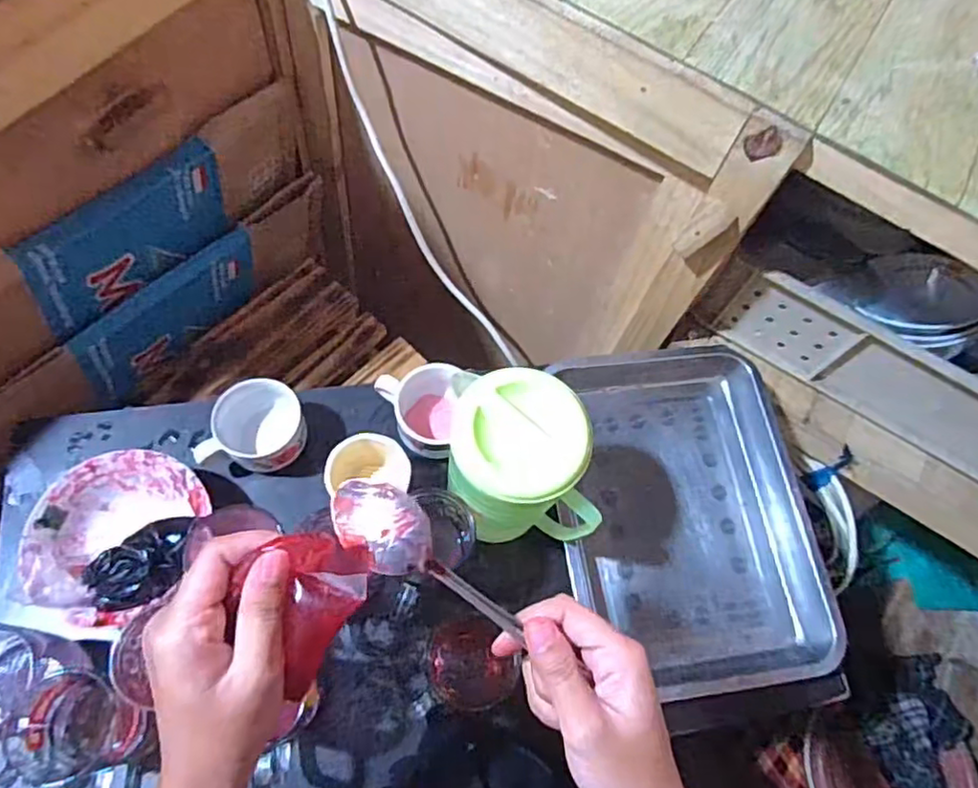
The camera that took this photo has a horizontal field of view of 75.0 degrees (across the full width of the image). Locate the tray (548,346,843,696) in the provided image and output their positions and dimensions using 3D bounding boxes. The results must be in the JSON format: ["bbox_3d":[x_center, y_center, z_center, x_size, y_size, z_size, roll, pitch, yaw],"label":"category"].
[{"bbox_3d":[0.198,0.116,0.661,0.258,0.048,0.350,-5,68,-8],"label":"tray"}]

